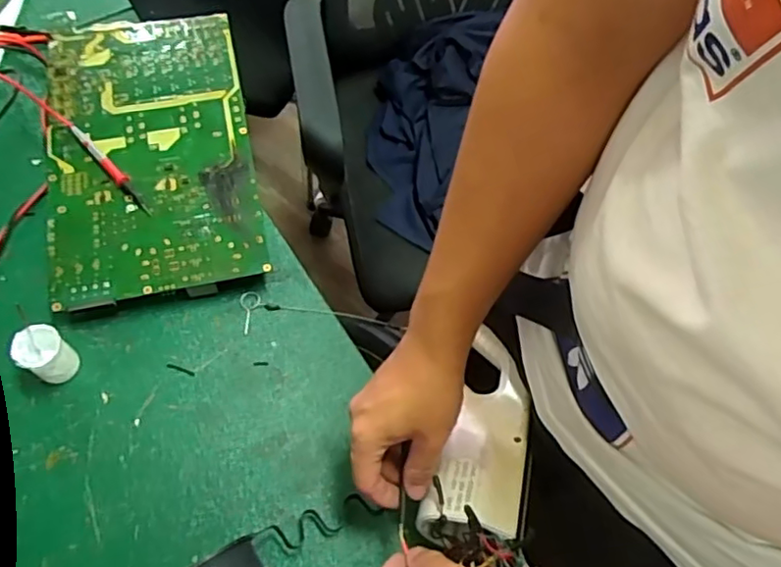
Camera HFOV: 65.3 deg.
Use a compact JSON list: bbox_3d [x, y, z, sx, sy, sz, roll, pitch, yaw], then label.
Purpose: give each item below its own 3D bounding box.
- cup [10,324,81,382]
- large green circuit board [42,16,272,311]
[{"bbox_3d":[-0.299,0.062,0.531,0.036,0.056,0.033,1,64,-3],"label":"cup"},{"bbox_3d":[-0.251,-0.137,0.637,0.201,0.041,0.339,-11,65,-9],"label":"large green circuit board"}]

